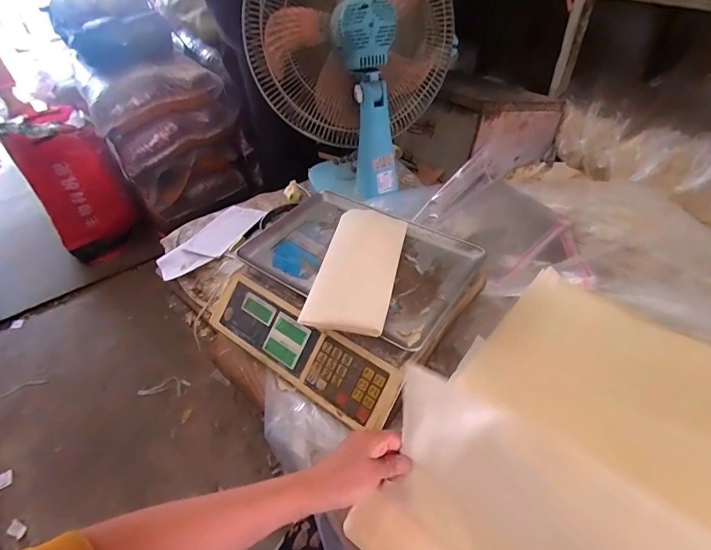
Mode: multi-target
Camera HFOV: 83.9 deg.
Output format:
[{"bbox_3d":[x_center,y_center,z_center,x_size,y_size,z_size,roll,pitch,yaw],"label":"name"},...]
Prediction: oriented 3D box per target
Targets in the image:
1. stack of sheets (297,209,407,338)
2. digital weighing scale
[{"bbox_3d":[0.005,-0.017,0.586,0.111,0.014,0.247,7,45,11],"label":"stack of sheets"},{"bbox_3d":[-0.014,0.025,0.636,0.340,0.108,0.321,27,52,28],"label":"digital weighing scale"}]

